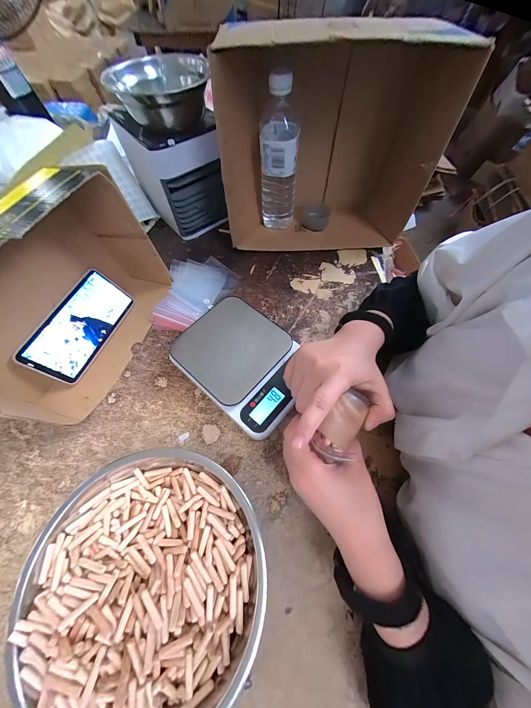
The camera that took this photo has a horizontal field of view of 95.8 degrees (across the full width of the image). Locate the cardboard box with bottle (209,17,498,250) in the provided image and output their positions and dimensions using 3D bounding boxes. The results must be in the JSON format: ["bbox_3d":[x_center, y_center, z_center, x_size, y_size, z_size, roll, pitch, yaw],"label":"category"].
[{"bbox_3d":[0.094,-0.334,0.400,0.316,0.255,0.160,-1,64,0],"label":"cardboard box with bottle"}]

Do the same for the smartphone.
[{"bbox_3d":[-0.274,-0.043,0.361,0.006,0.081,0.165,2,59,36],"label":"smartphone"}]

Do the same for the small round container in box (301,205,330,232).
[{"bbox_3d":[0.105,-0.285,0.500,0.055,0.019,0.059,0,64,0],"label":"small round container in box"}]

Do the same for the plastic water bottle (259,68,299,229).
[{"bbox_3d":[0.024,-0.329,0.416,0.062,0.215,0.064,3,64,2],"label":"plastic water bottle"}]

